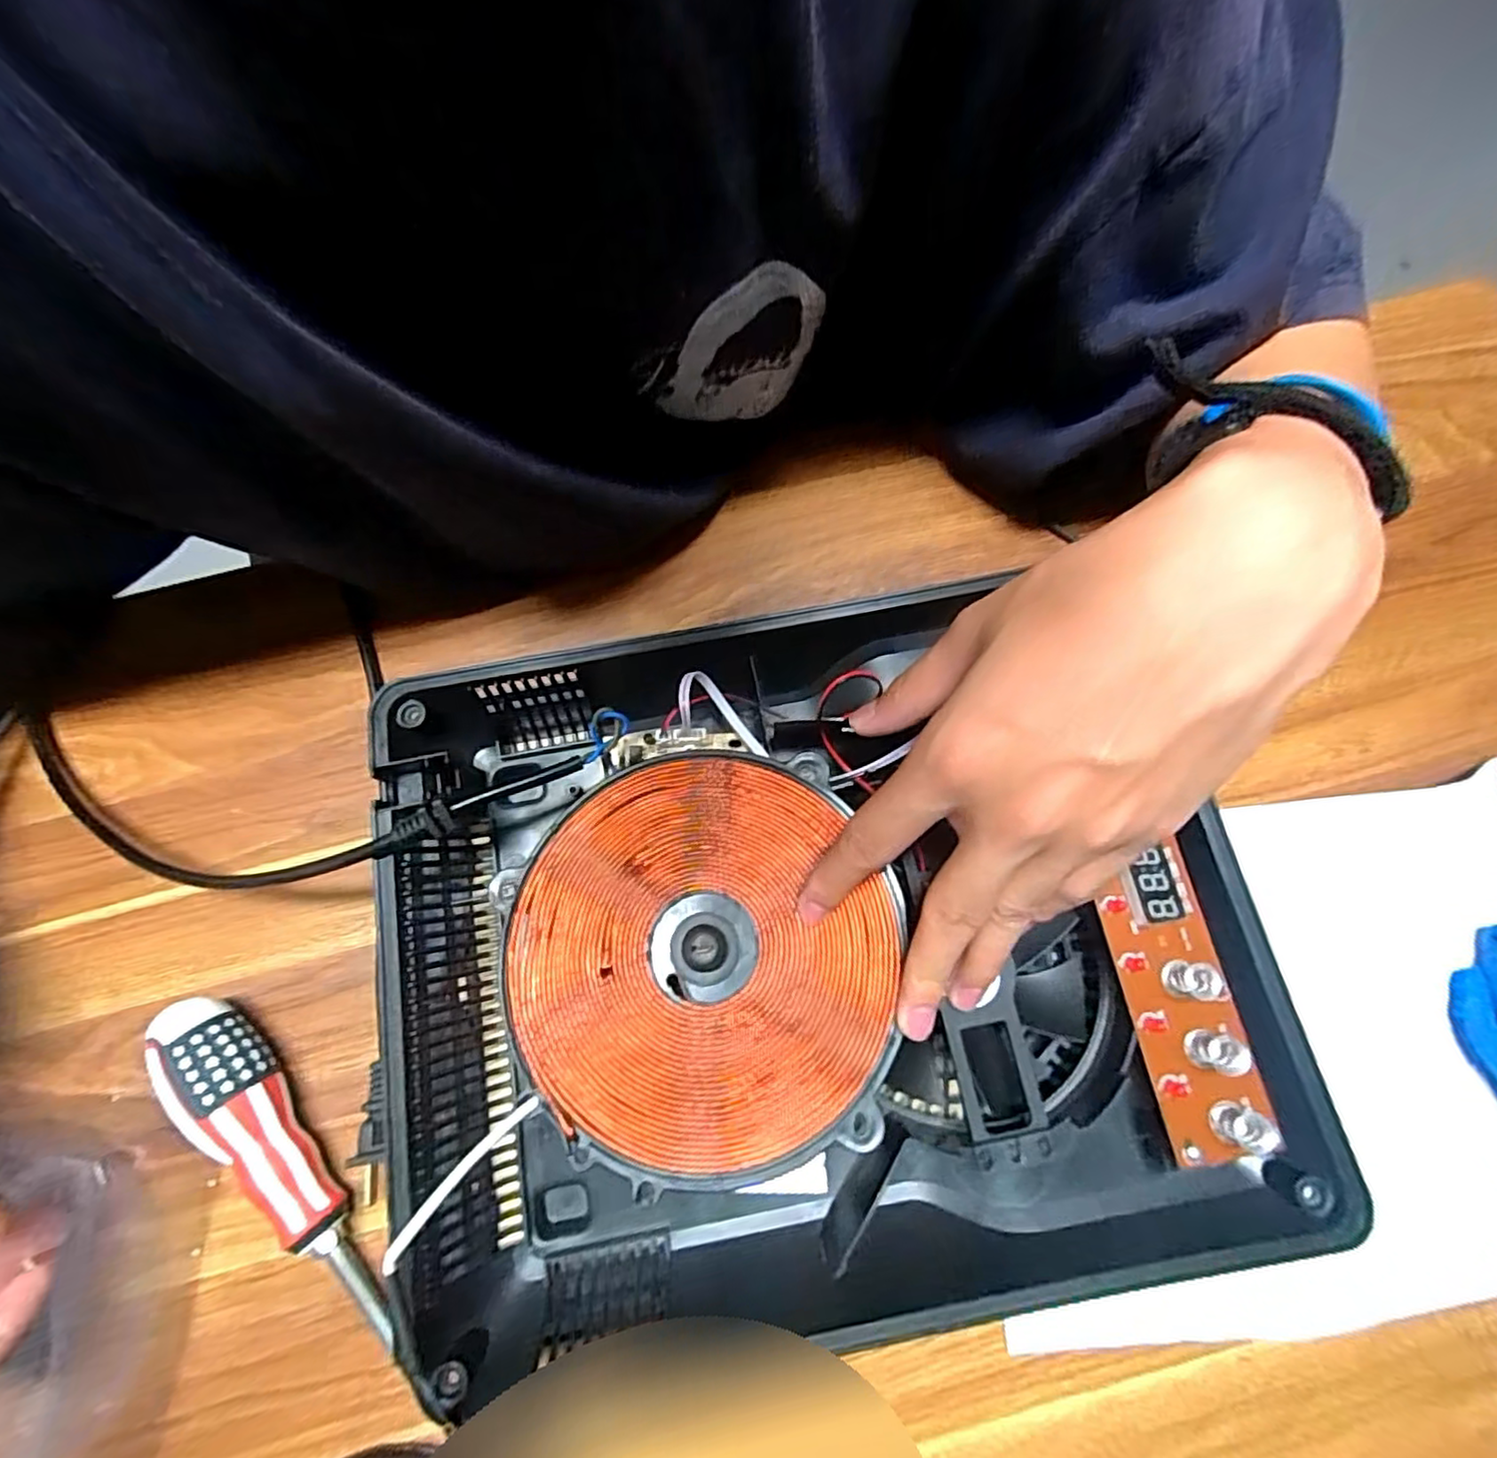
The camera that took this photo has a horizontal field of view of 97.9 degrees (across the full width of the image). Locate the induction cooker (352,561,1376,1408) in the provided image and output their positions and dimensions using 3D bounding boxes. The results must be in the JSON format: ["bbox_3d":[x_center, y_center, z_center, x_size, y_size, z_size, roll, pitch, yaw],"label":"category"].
[{"bbox_3d":[0.024,0.085,0.282,0.343,0.067,0.288,-9,75,-1],"label":"induction cooker"}]

